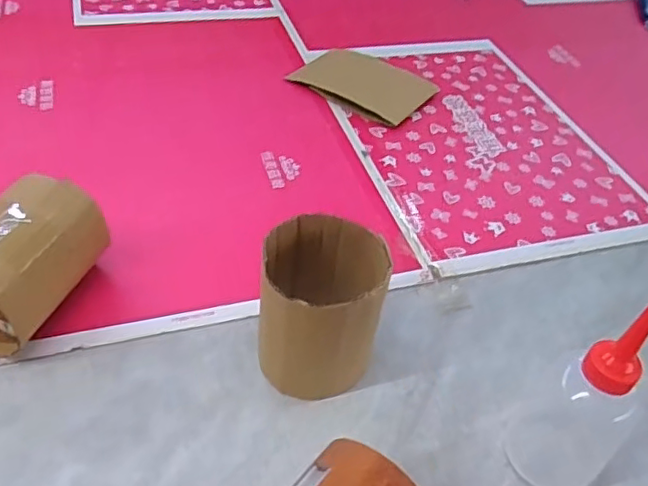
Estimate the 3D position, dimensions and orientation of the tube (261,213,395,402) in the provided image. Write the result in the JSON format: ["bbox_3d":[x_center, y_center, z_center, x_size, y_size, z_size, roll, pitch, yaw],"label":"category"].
[{"bbox_3d":[-0.004,0.050,0.424,0.086,0.106,0.091,9,44,1],"label":"tube"}]

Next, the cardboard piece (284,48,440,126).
[{"bbox_3d":[0.046,-0.197,0.737,0.156,0.019,0.101,29,48,20],"label":"cardboard piece"}]

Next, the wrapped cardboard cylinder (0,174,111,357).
[{"bbox_3d":[-0.228,0.015,0.448,0.085,0.089,0.114,18,45,10],"label":"wrapped cardboard cylinder"}]

